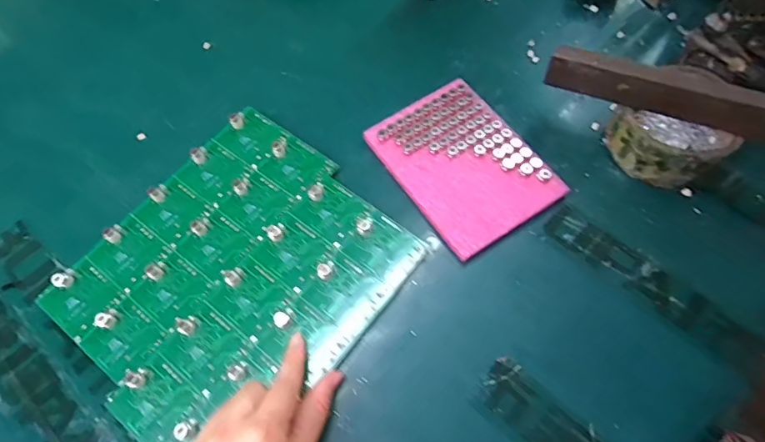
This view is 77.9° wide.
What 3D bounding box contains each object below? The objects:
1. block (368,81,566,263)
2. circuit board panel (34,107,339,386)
[{"bbox_3d":[0.066,-0.049,0.397,0.104,0.017,0.142,-31,66,-12],"label":"block"},{"bbox_3d":[-0.150,0.006,0.380,0.102,0.017,0.225,36,71,18],"label":"circuit board panel"}]

